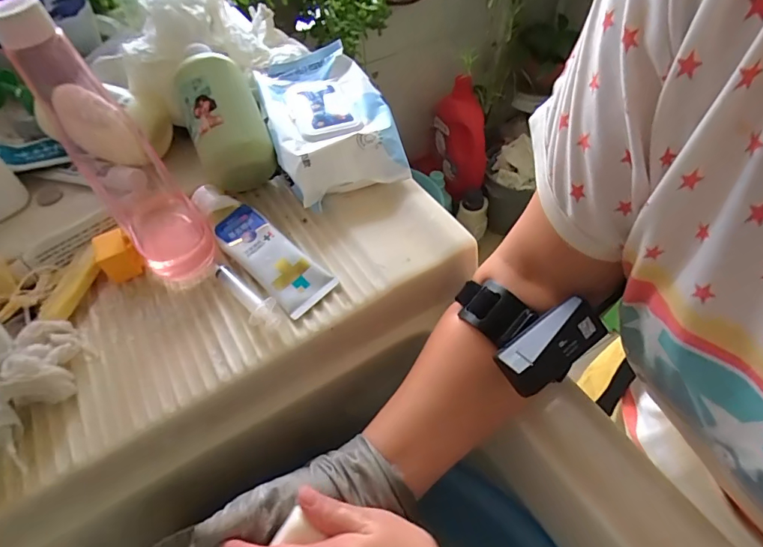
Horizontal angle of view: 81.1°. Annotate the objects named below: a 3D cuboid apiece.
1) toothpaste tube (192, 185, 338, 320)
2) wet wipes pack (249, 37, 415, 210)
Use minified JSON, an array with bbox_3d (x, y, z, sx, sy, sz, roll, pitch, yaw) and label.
[{"bbox_3d":[-0.111,-0.026,0.389,0.159,0.021,0.045,35,61,26],"label":"toothpaste tube"},{"bbox_3d":[-0.057,-0.161,0.466,0.116,0.040,0.213,-15,53,-9],"label":"wet wipes pack"}]

